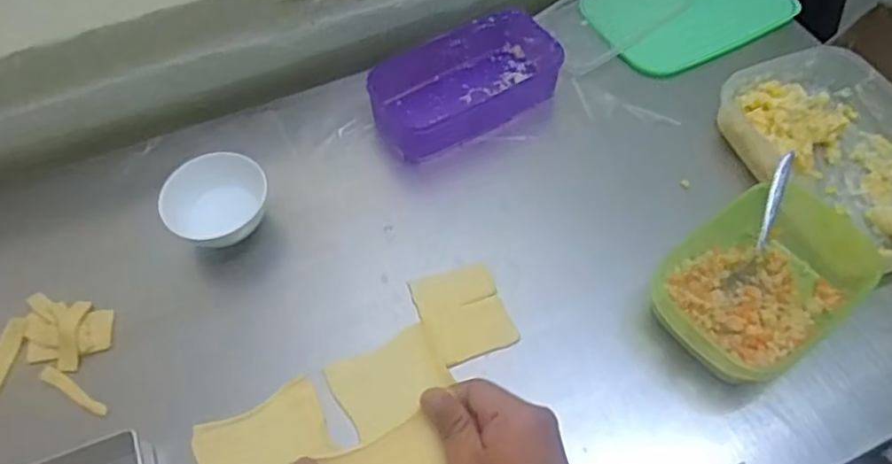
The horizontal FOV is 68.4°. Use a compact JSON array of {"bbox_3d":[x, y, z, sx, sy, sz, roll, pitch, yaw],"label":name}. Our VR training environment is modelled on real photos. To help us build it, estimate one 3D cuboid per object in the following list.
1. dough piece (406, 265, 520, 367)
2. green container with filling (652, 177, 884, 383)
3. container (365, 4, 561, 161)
[{"bbox_3d":[0.017,0.073,0.609,0.076,0.004,0.088,-18,58,-10],"label":"dough piece"},{"bbox_3d":[0.276,0.047,0.594,0.200,0.058,0.146,-31,62,-18],"label":"green container with filling"},{"bbox_3d":[0.019,-0.172,0.743,0.216,0.049,0.125,-27,60,-16],"label":"container"}]

